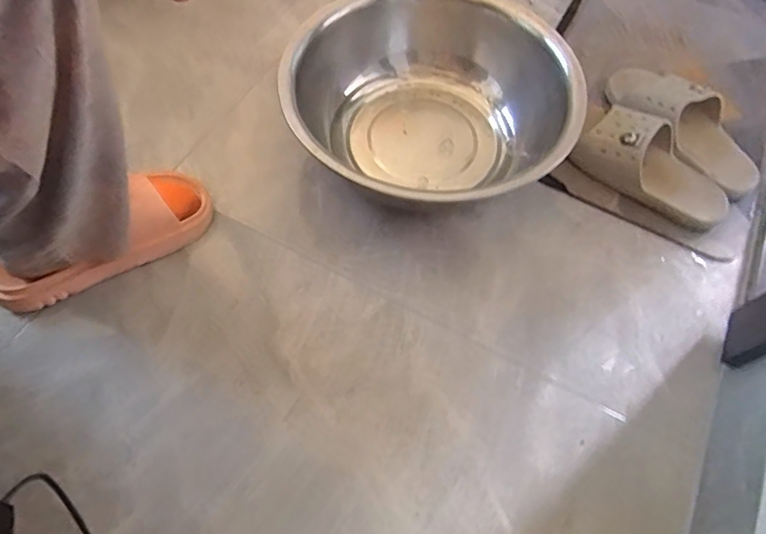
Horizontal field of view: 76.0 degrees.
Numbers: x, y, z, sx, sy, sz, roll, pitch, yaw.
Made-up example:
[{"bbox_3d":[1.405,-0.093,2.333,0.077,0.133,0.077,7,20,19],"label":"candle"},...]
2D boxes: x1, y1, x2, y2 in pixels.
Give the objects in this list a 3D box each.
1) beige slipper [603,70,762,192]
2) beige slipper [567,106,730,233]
[{"bbox_3d":[0.442,-0.215,0.722,0.115,0.058,0.263,-26,66,-14],"label":"beige slipper"},{"bbox_3d":[0.375,-0.141,0.676,0.219,0.067,0.106,40,68,17],"label":"beige slipper"}]

